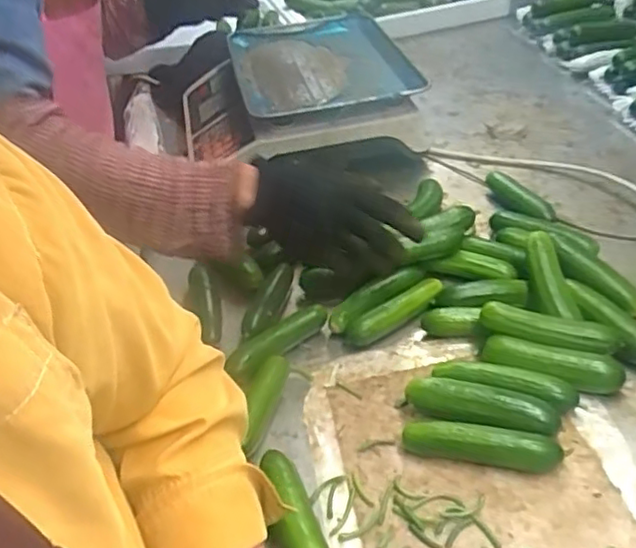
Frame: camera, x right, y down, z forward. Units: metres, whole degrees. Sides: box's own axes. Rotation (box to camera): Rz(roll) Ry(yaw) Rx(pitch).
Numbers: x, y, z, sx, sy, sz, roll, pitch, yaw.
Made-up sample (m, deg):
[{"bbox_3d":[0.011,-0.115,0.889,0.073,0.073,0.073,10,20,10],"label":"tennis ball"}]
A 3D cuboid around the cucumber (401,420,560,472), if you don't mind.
[{"bbox_3d":[0.132,0.139,0.510,0.122,0.030,0.023,6,43,13],"label":"cucumber"}]

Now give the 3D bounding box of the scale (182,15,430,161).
[{"bbox_3d":[-0.043,-0.276,0.946,0.329,0.097,0.356,-11,39,-6],"label":"scale"}]

